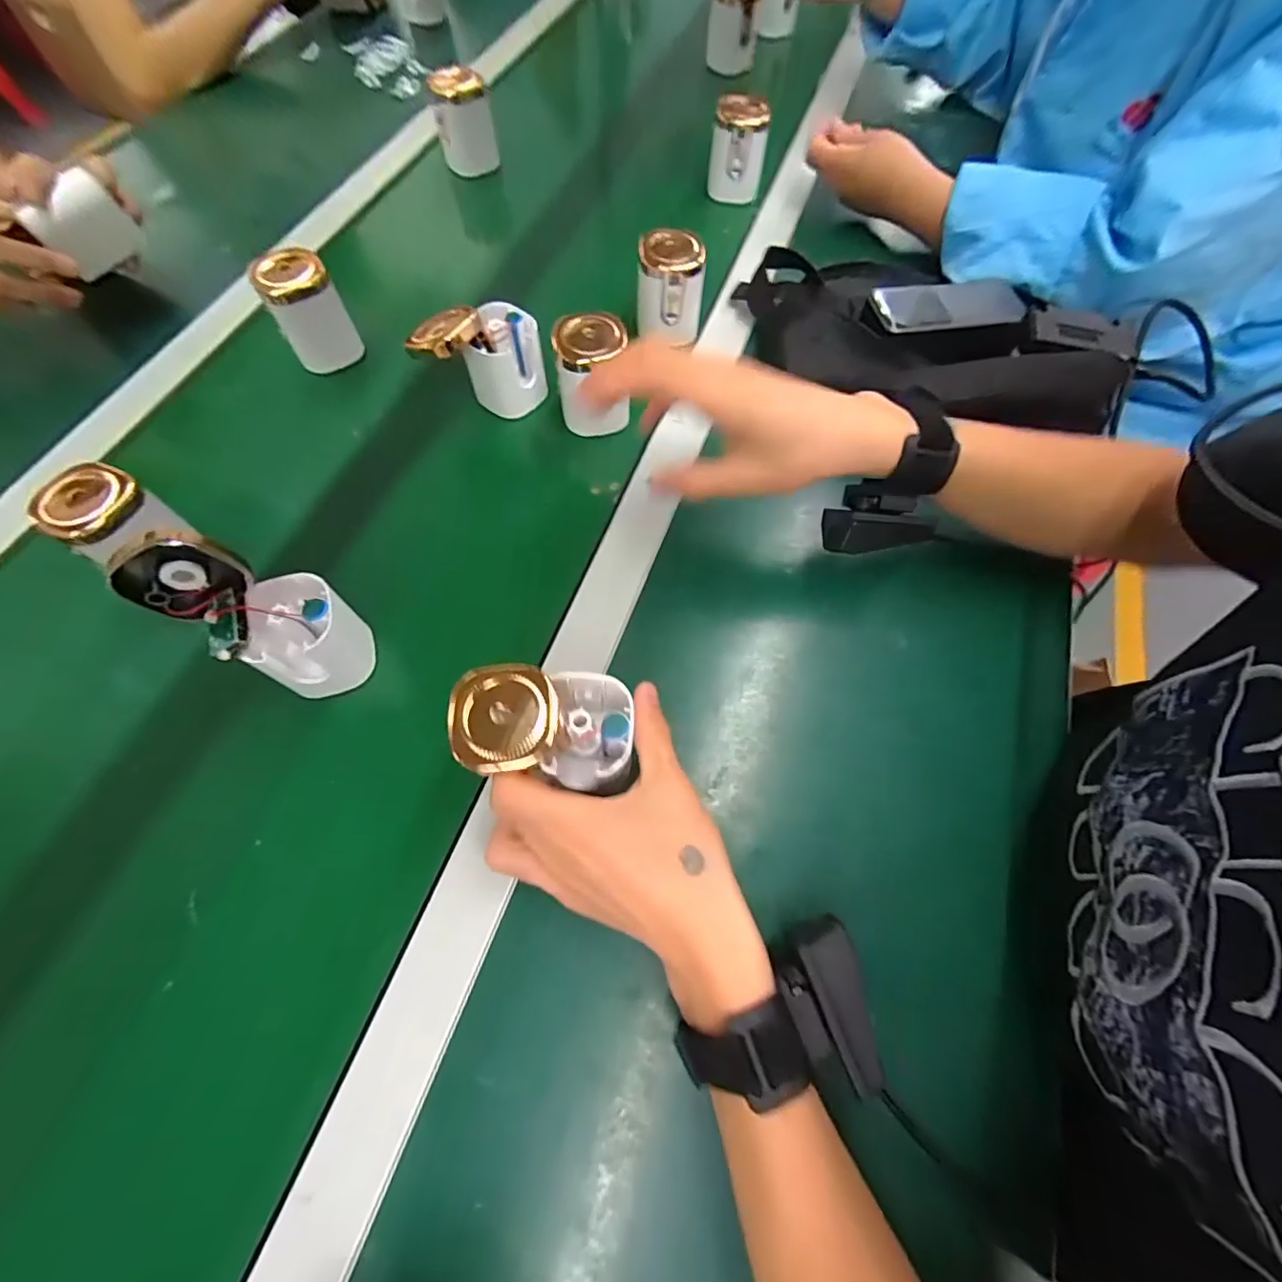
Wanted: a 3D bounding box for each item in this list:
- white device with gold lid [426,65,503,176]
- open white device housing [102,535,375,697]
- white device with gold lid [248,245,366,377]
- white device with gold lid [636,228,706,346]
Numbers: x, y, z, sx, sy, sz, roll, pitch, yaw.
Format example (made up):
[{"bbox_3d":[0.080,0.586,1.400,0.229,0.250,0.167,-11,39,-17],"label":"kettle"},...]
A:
[{"bbox_3d":[-0.192,-0.566,0.596,0.065,0.084,0.062,-14,67,-8],"label":"white device with gold lid"},{"bbox_3d":[-0.218,-0.016,0.315,0.134,0.047,0.064,36,61,-34],"label":"open white device housing"},{"bbox_3d":[-0.283,-0.281,0.460,0.054,0.073,0.054,-27,69,-13],"label":"white device with gold lid"},{"bbox_3d":[0.024,-0.310,0.483,0.055,0.082,0.046,-2,66,-3],"label":"white device with gold lid"}]

